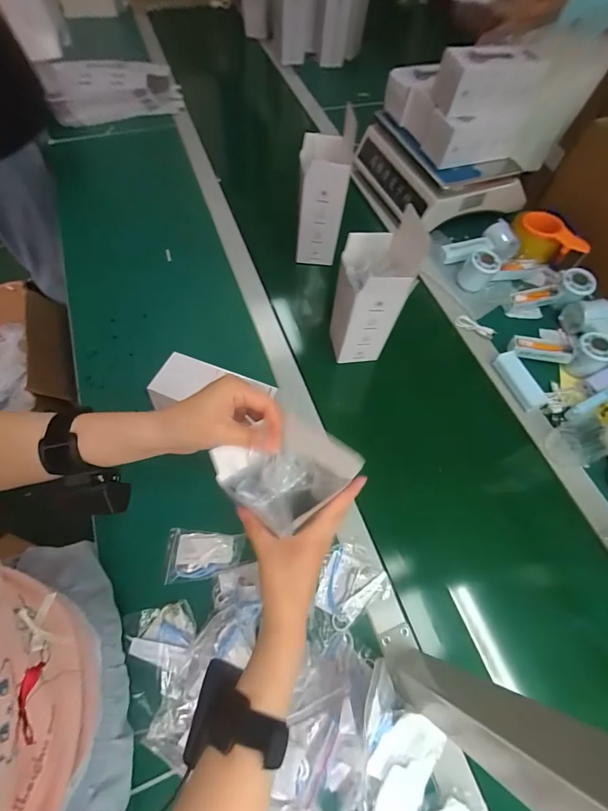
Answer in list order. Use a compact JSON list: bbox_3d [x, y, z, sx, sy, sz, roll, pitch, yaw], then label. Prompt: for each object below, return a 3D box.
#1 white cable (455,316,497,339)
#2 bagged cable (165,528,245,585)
[{"bbox_3d":[0.310,-0.142,0.655,0.070,0.022,0.016,31,66,13],"label":"white cable"},{"bbox_3d":[-0.128,0.188,0.463,0.095,0.018,0.060,-3,63,-4],"label":"bagged cable"}]

